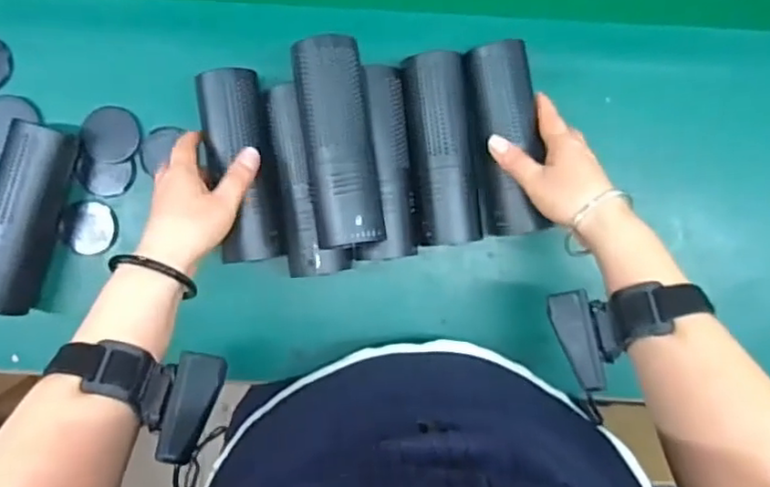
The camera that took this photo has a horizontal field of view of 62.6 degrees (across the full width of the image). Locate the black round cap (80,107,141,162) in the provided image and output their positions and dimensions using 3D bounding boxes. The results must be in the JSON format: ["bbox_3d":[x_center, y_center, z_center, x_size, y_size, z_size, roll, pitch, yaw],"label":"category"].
[{"bbox_3d":[-0.249,-0.099,0.576,0.049,0.012,0.051,0,91,0],"label":"black round cap"}]

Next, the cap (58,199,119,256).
[{"bbox_3d":[-0.268,-0.014,0.578,0.051,0.014,0.049,0,91,0],"label":"cap"}]

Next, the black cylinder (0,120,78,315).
[{"bbox_3d":[-0.315,-0.021,0.552,0.051,0.059,0.164,14,91,0],"label":"black cylinder"}]

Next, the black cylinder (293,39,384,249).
[{"bbox_3d":[-0.036,-0.080,0.515,0.052,0.062,0.163,-9,91,0],"label":"black cylinder"}]

